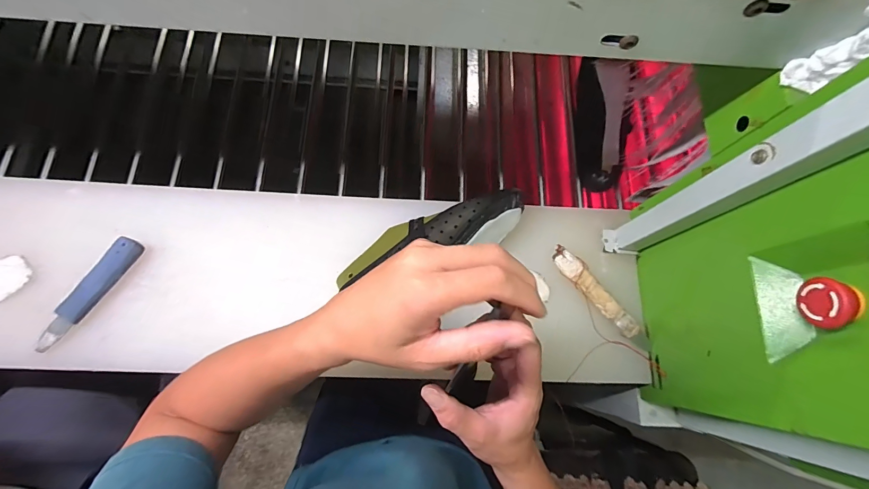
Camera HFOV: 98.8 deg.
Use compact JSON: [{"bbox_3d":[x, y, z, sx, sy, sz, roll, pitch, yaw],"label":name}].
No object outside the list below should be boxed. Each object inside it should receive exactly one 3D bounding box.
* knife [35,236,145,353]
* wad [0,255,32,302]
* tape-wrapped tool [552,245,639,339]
[{"bbox_3d":[-0.431,0.059,0.461,0.031,0.013,0.158,31,75,7],"label":"knife"},{"bbox_3d":[-0.543,0.041,0.468,0.056,0.010,0.050,-38,79,-11],"label":"wad"},{"bbox_3d":[0.213,0.060,0.494,0.030,0.010,0.143,-41,79,-12],"label":"tape-wrapped tool"}]

